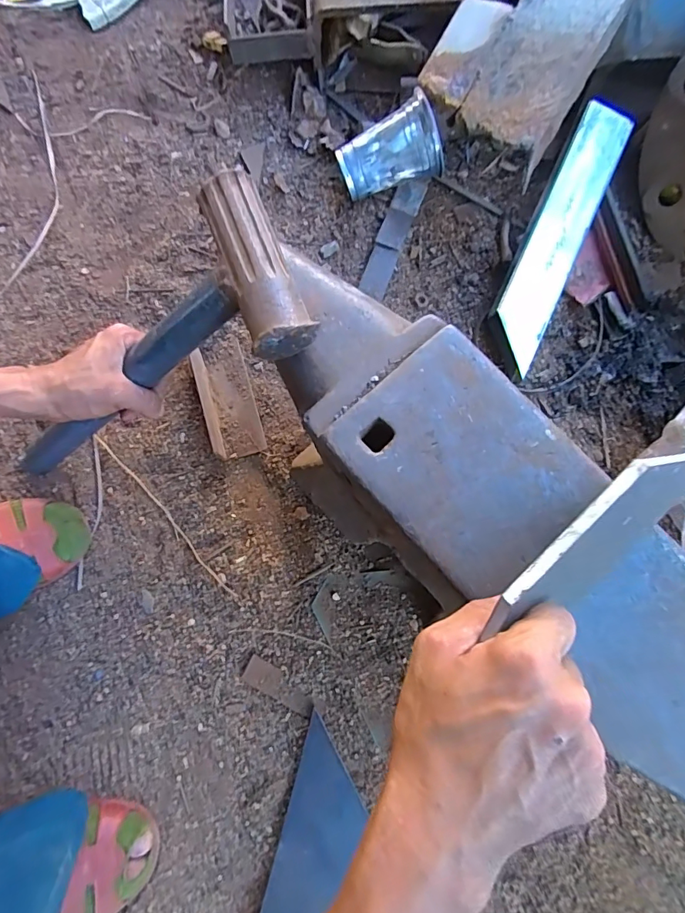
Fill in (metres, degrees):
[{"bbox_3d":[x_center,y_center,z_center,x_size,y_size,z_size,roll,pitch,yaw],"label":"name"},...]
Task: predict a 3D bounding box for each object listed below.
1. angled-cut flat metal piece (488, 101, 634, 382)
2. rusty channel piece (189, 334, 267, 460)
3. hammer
[{"bbox_3d":[0.242,-0.250,0.532,0.062,0.027,0.322,25,85,-2],"label":"angled-cut flat metal piece"},{"bbox_3d":[-0.129,-0.072,0.515,0.053,0.033,0.142,-17,78,-4],"label":"rusty channel piece"},{"bbox_3d":[-0.185,-0.079,0.416,0.359,0.045,0.125,-25,76,32],"label":"hammer"}]

